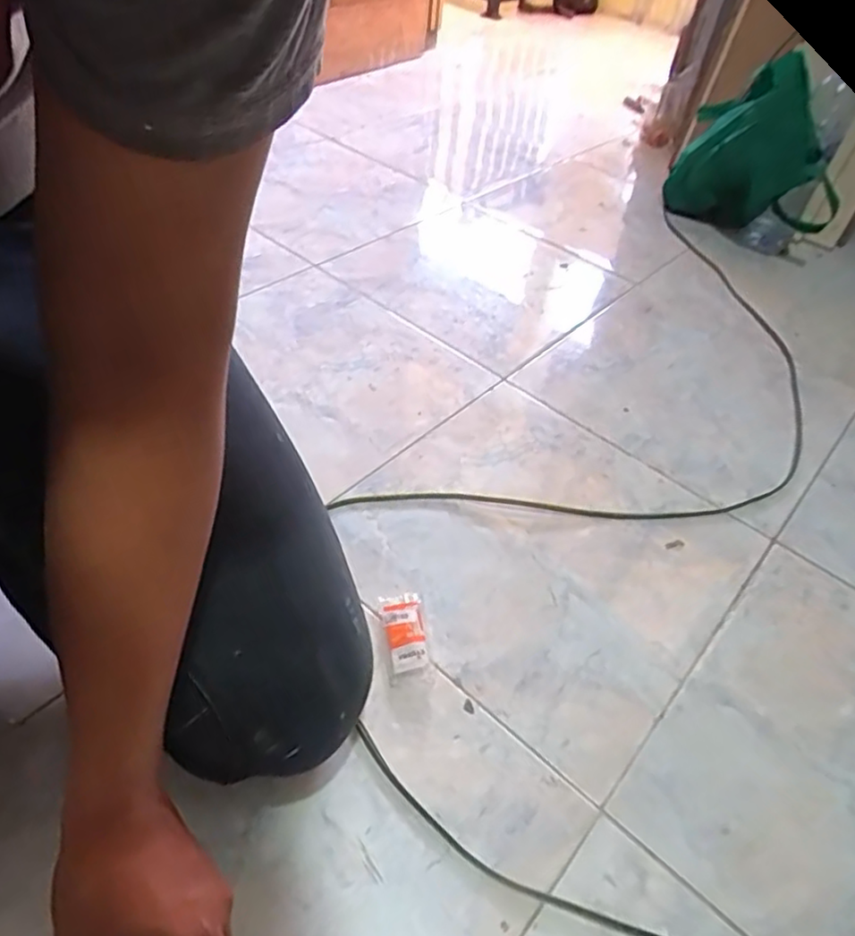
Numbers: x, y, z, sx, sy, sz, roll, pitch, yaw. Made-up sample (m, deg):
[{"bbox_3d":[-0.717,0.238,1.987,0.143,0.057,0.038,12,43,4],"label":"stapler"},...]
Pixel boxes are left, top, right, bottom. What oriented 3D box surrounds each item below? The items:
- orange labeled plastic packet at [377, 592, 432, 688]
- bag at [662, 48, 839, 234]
[{"bbox_3d":[-0.022,0.156,0.614,0.041,0.018,0.089,-3,46,-11],"label":"orange labeled plastic packet"},{"bbox_3d":[0.619,-0.592,1.224,0.148,0.265,0.317,-24,53,-28],"label":"bag"}]

